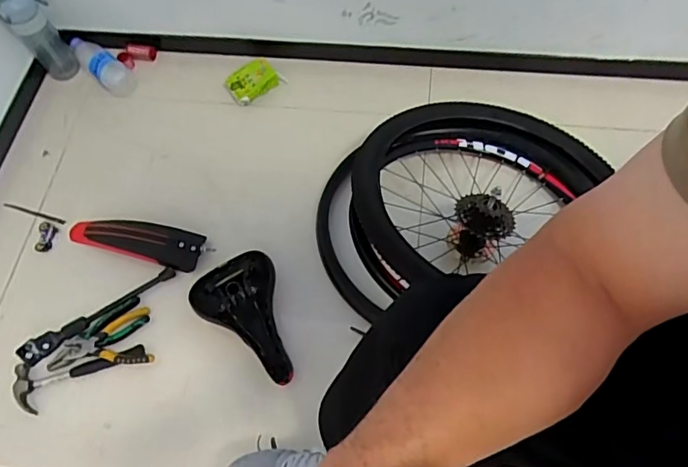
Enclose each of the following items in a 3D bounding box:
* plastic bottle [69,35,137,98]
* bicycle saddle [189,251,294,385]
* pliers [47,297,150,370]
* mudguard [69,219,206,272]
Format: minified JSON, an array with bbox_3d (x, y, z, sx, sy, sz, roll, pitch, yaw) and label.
[{"bbox_3d":[-0.533,-0.373,1.150,0.069,0.058,0.181,-43,70,-15],"label":"plastic bottle"},{"bbox_3d":[-0.171,0.148,0.912,0.157,0.072,0.249,-25,66,-8],"label":"bicycle saddle"},{"bbox_3d":[-0.446,0.186,0.935,0.178,0.016,0.063,-36,68,-13],"label":"pliers"},{"bbox_3d":[-0.409,0.007,1.000,0.283,0.048,0.073,12,66,9],"label":"mudguard"}]

